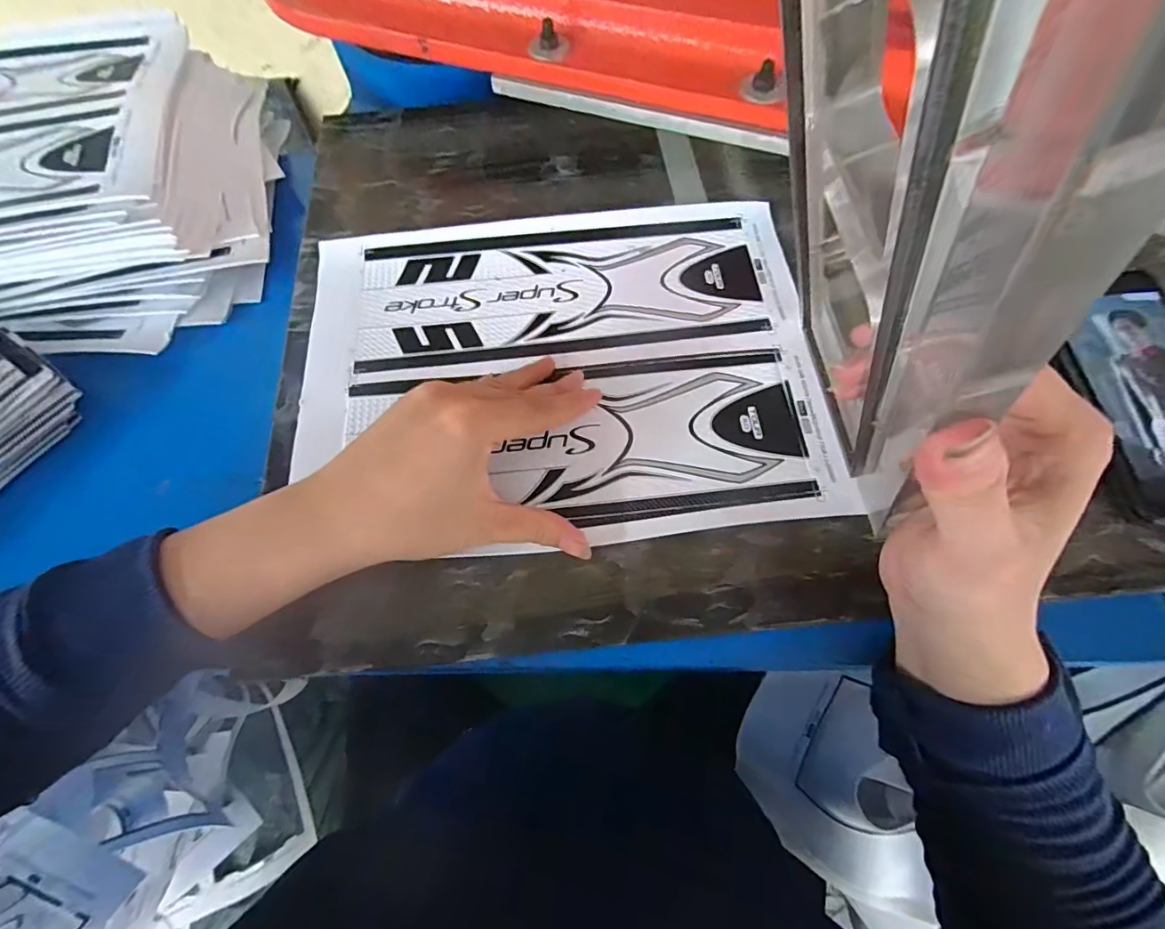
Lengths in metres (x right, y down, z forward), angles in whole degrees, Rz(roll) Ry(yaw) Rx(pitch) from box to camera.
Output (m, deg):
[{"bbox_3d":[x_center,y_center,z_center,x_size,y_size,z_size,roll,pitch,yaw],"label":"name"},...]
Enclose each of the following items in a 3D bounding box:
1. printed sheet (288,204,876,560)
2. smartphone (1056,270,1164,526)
[{"bbox_3d":[-0.016,-0.065,0.320,0.321,0.008,0.239,-6,67,0],"label":"printed sheet"},{"bbox_3d":[0.322,-0.041,0.288,0.078,0.013,0.153,-1,67,2],"label":"smartphone"}]

